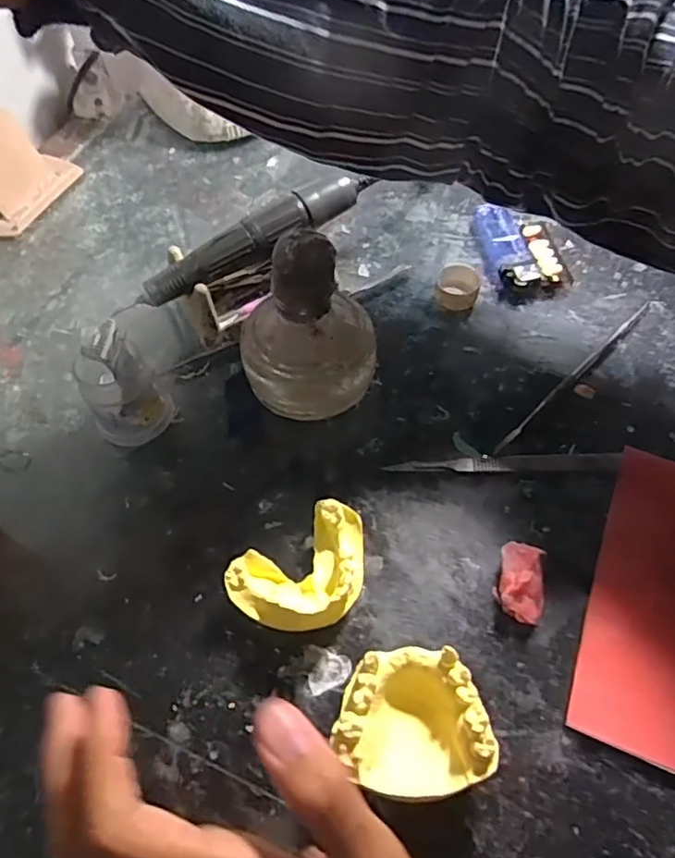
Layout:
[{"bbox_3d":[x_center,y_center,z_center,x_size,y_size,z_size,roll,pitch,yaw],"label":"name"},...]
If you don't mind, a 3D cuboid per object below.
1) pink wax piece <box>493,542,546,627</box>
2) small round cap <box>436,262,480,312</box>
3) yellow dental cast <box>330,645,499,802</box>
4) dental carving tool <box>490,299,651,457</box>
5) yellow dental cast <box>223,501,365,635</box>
[{"bbox_3d":[0.088,0.073,0.285,0.022,0.016,0.035,14,59,12],"label":"pink wax piece"},{"bbox_3d":[0.080,-0.094,0.396,0.027,0.014,0.033,13,59,11],"label":"small round cap"},{"bbox_3d":[0.030,0.121,0.247,0.059,0.035,0.052,-5,57,0],"label":"yellow dental cast"},{"bbox_3d":[0.143,-0.034,0.354,0.156,0.006,0.006,-39,64,-20],"label":"dental carving tool"},{"bbox_3d":[-0.013,0.071,0.285,0.069,0.027,0.051,-33,61,-16],"label":"yellow dental cast"}]

